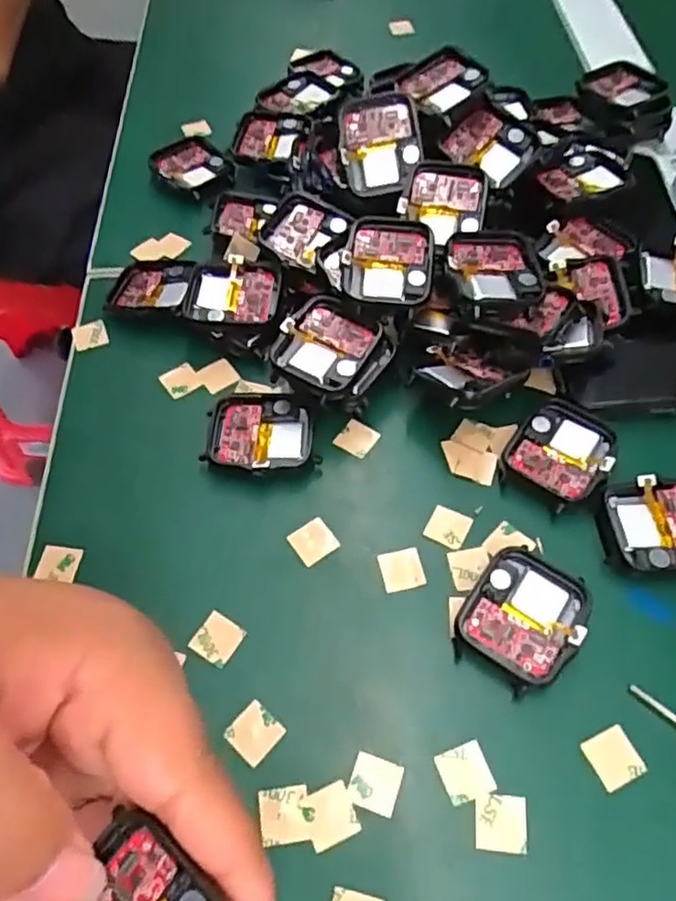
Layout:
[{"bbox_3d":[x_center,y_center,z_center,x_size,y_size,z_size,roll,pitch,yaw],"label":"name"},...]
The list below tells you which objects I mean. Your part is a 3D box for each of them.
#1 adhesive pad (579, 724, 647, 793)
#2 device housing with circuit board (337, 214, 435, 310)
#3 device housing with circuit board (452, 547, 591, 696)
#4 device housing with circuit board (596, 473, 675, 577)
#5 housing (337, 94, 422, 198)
[{"bbox_3d":[0.088,0.098,0.213,0.016,0.004,0.016,-24,59,-11],"label":"adhesive pad"},{"bbox_3d":[0.021,-0.080,0.282,0.037,0.009,0.041,7,77,2],"label":"device housing with circuit board"},{"bbox_3d":[0.064,0.058,0.232,0.037,0.011,0.045,31,64,21],"label":"device housing with circuit board"},{"bbox_3d":[0.121,0.028,0.247,0.046,0.006,0.036,1,57,4],"label":"device housing with circuit board"},{"bbox_3d":[0.020,-0.141,0.308,0.037,0.041,0.011,-4,18,4],"label":"housing"}]

